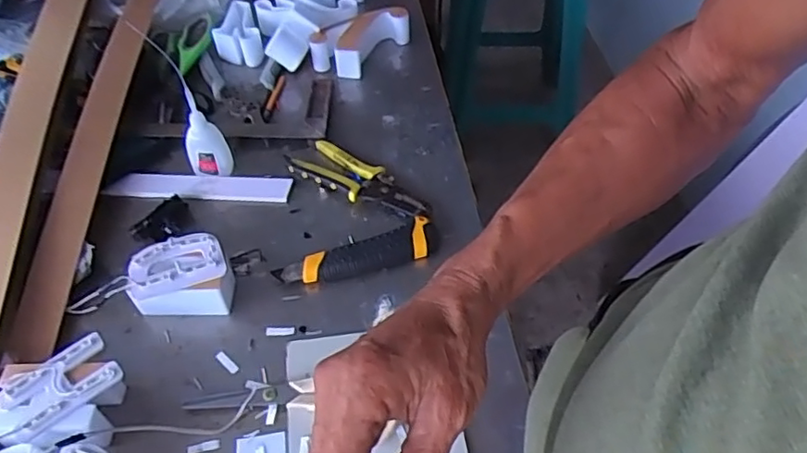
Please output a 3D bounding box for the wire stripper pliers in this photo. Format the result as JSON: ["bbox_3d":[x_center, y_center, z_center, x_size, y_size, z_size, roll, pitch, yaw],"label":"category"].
[{"bbox_3d":[-0.049,-0.051,0.660,0.163,0.019,0.057,27,56,21],"label":"wire stripper pliers"}]

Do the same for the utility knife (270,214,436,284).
[{"bbox_3d":[-0.043,0.030,0.596,0.156,0.018,0.036,-18,53,-14],"label":"utility knife"}]

